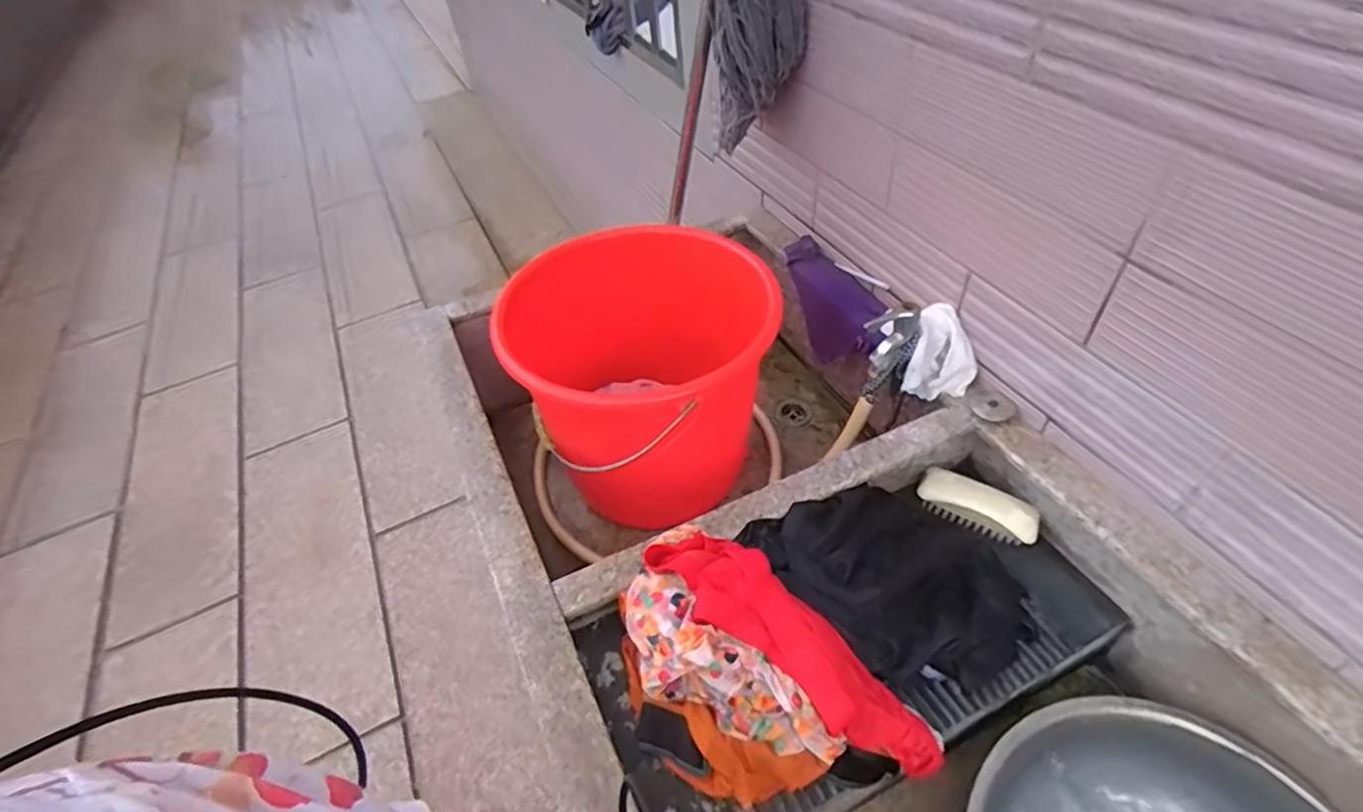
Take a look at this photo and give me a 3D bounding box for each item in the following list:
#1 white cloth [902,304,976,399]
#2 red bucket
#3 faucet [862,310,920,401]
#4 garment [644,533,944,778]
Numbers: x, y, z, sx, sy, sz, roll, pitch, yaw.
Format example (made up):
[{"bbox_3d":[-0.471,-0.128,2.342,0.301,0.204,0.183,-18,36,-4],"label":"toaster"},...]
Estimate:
[{"bbox_3d":[0.309,-0.060,0.751,0.077,0.110,0.032,13,11,5],"label":"white cloth"},{"bbox_3d":[-0.042,-0.021,0.842,0.311,0.301,0.297,-3,47,3],"label":"red bucket"},{"bbox_3d":[0.236,-0.058,0.745,0.043,0.118,0.046,34,37,31],"label":"faucet"},{"bbox_3d":[0.100,0.213,0.561,0.295,0.040,0.071,40,58,4],"label":"garment"}]

